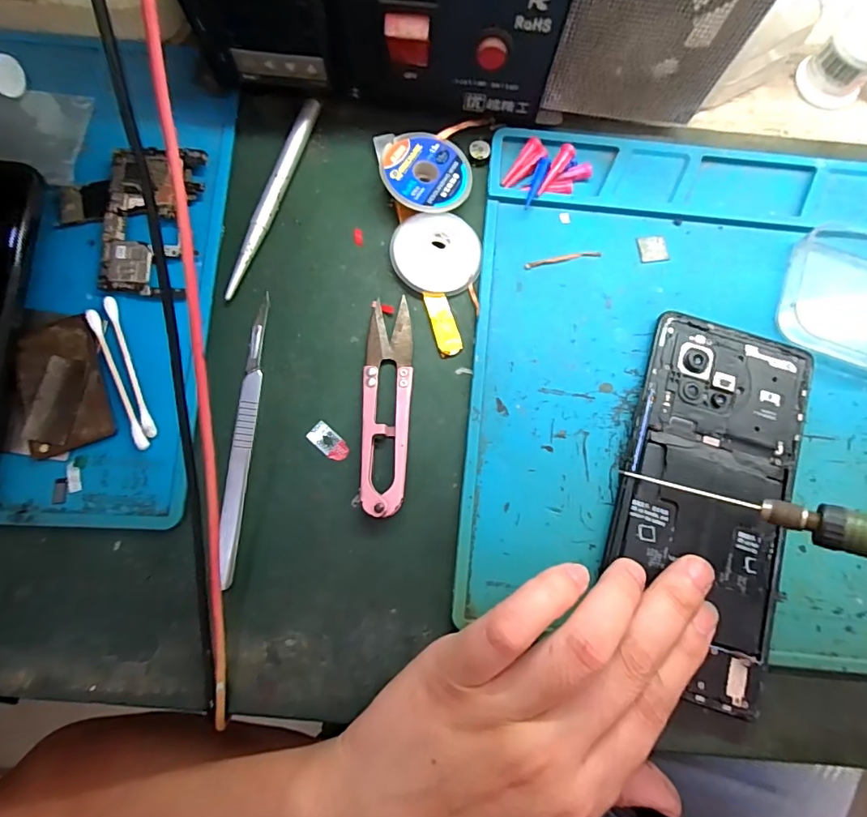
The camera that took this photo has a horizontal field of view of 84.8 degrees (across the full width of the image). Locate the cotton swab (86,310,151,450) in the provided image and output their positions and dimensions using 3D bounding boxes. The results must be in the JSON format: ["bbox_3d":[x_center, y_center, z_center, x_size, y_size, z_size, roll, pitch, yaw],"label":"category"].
[{"bbox_3d":[-0.144,-0.013,0.215,0.006,0.004,0.069,-26,82,-5],"label":"cotton swab"}]

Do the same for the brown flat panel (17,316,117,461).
[{"bbox_3d":[-0.166,-0.011,0.213,0.035,0.006,0.059,-15,81,-4],"label":"brown flat panel"}]

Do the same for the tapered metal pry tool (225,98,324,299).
[{"bbox_3d":[-0.080,-0.105,0.237,0.008,0.008,0.111,19,80,2],"label":"tapered metal pry tool"}]

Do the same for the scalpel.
[{"bbox_3d":[-0.087,0.012,0.218,0.010,0.004,0.131,5,80,0],"label":"scalpel"}]

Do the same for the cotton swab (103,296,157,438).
[{"bbox_3d":[-0.140,-0.019,0.217,0.005,0.004,0.070,-21,81,-5],"label":"cotton swab"}]

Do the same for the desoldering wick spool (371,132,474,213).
[{"bbox_3d":[-0.004,-0.120,0.236,0.044,0.012,0.048,0,80,-1],"label":"desoldering wick spool"}]

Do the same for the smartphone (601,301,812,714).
[{"bbox_3d":[0.120,0.039,0.210,0.072,0.007,0.160,18,80,2],"label":"smartphone"}]

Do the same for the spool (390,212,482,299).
[{"bbox_3d":[0.001,-0.076,0.233,0.043,0.008,0.039,-9,80,-3],"label":"spool"}]

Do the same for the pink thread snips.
[{"bbox_3d":[-0.022,-0.002,0.219,0.022,0.010,0.101,1,80,-1],"label":"pink thread snips"}]

